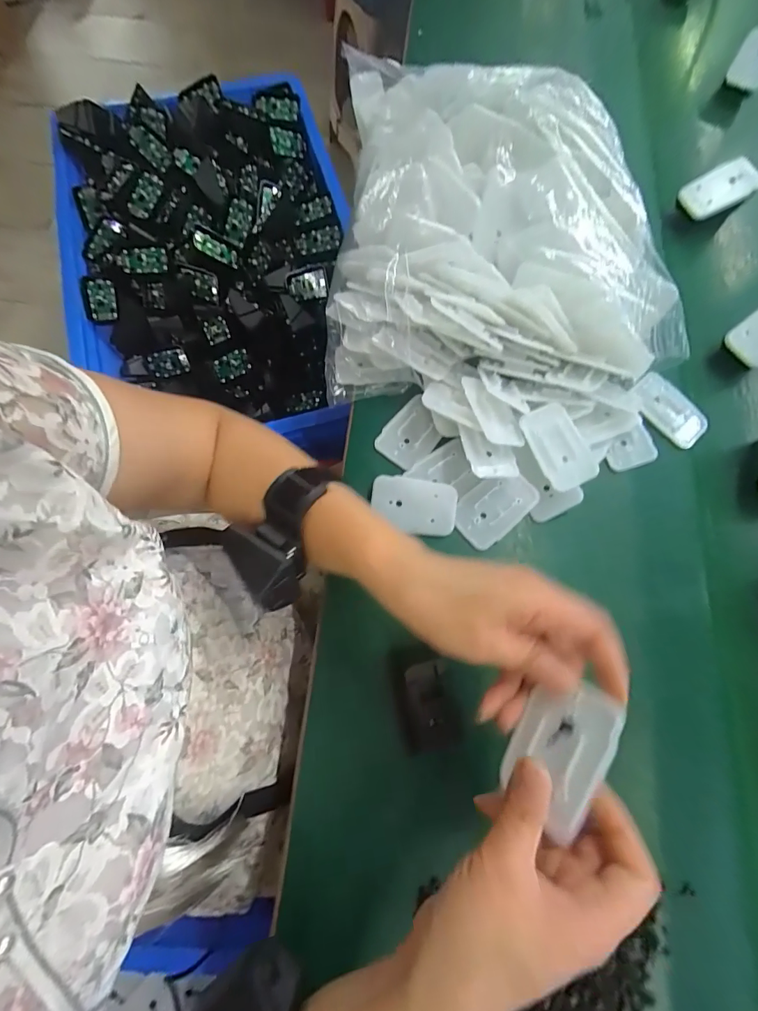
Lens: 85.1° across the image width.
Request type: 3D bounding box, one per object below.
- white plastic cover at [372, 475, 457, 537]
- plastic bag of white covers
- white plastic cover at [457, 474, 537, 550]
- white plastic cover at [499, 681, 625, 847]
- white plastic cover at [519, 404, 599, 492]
[{"bbox_3d":[0.028,0.001,0.339,0.068,0.004,0.045,7,99,6],"label":"white plastic cover"},{"bbox_3d":[0.098,-0.249,0.362,0.277,0.101,0.295,1,75,0],"label":"plastic bag of white covers"},{"bbox_3d":[0.093,0.001,0.336,0.066,0.005,0.043,-41,82,0],"label":"white plastic cover"},{"bbox_3d":[0.092,0.124,0.213,0.044,0.006,0.067,24,86,49],"label":"white plastic cover"},{"bbox_3d":[0.143,-0.047,0.330,0.040,0.010,0.068,-26,77,-8],"label":"white plastic cover"}]

